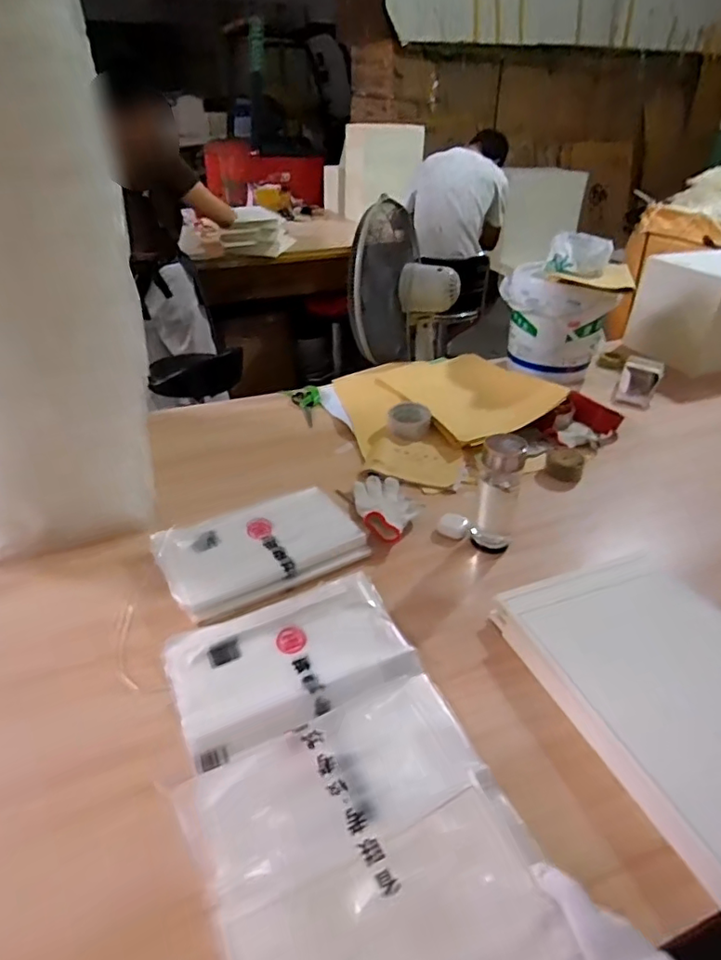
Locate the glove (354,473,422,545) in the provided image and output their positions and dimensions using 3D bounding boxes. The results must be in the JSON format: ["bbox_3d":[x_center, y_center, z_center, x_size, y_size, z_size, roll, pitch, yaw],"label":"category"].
[{"bbox_3d":[0.046,0.029,0.993,0.106,0.047,0.203,-5,34,-9],"label":"glove"}]

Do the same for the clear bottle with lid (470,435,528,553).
[{"bbox_3d":[0.213,0.025,0.881,0.066,0.189,0.051,9,35,12],"label":"clear bottle with lid"}]

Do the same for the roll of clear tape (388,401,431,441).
[{"bbox_3d":[0.106,-0.127,1.227,0.092,0.043,0.100,4,34,5],"label":"roll of clear tape"}]

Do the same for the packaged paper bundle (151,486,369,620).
[{"bbox_3d":[-0.156,0.108,0.899,0.305,0.033,0.194,-16,37,-24],"label":"packaged paper bundle"}]

